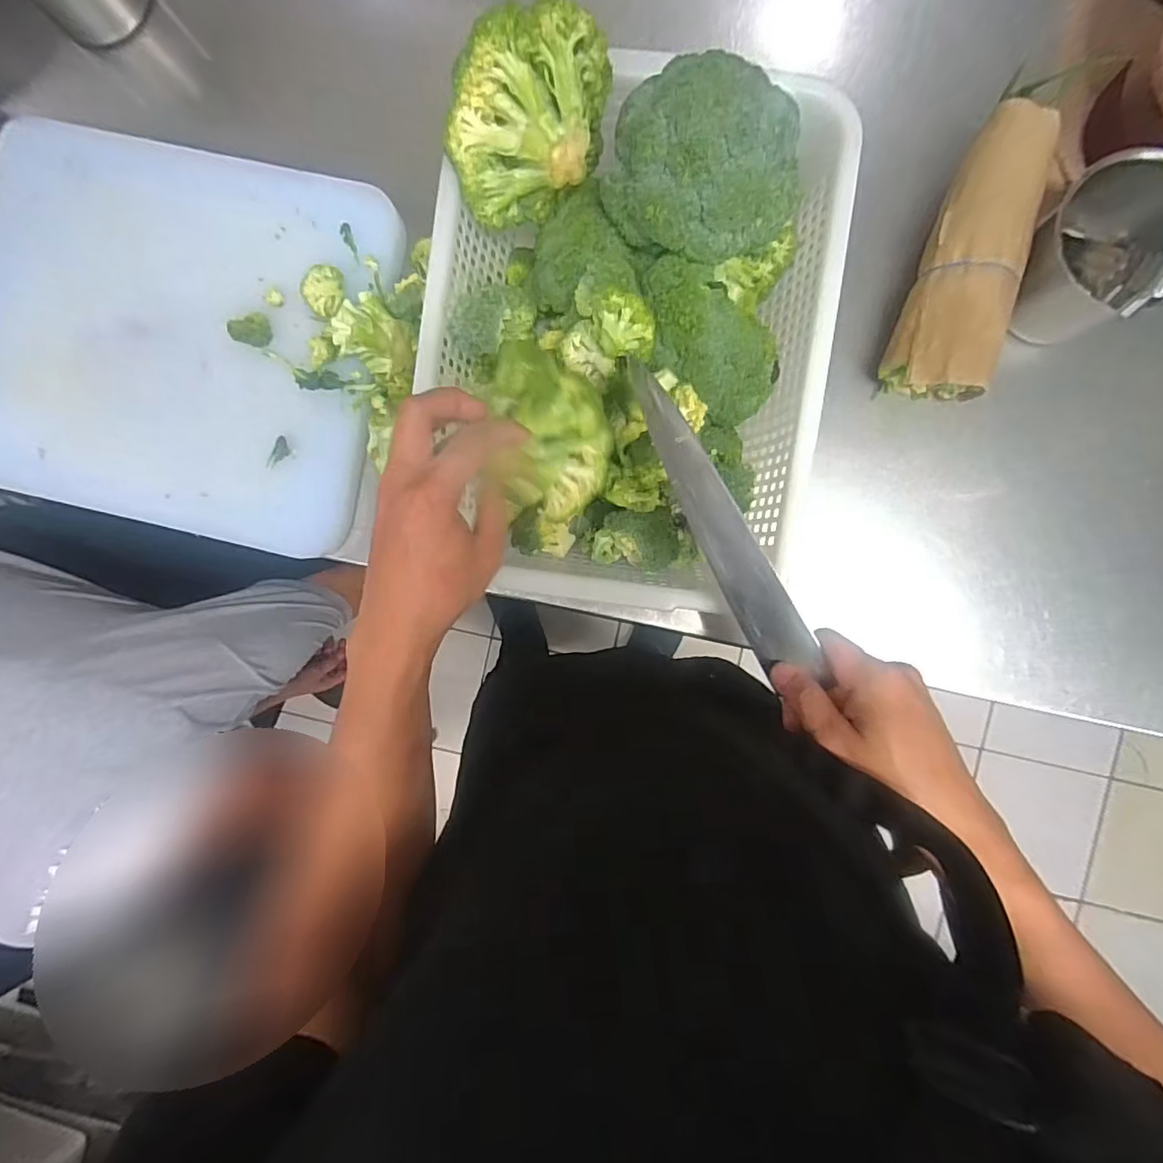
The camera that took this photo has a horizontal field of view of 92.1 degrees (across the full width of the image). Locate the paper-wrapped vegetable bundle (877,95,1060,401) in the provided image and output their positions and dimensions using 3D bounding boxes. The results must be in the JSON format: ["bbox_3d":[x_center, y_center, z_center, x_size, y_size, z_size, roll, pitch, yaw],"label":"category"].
[{"bbox_3d":[0.315,-0.260,0.465,0.070,0.079,0.209,16,91,2],"label":"paper-wrapped vegetable bundle"}]

